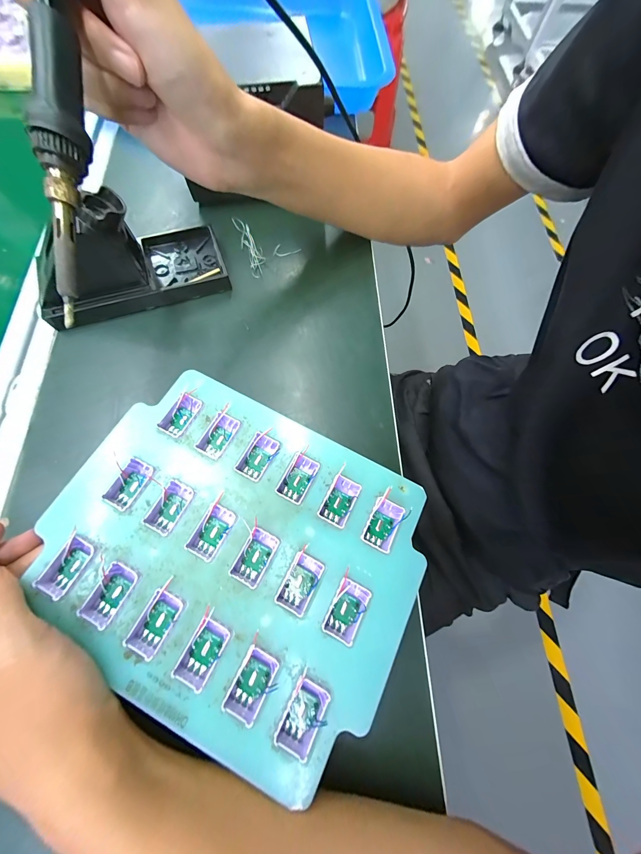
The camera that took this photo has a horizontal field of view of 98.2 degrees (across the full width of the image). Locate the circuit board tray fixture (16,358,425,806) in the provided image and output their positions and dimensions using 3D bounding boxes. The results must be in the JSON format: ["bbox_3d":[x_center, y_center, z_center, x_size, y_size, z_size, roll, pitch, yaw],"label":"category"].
[{"bbox_3d":[-0.054,0.073,0.179,0.221,0.013,0.176,26,72,7],"label":"circuit board tray fixture"}]

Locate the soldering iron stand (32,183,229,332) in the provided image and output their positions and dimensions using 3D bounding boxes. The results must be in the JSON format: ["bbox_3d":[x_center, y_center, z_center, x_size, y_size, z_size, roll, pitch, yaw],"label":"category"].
[{"bbox_3d":[-0.170,-0.148,0.246,0.158,0.060,0.076,-22,74,-11],"label":"soldering iron stand"}]

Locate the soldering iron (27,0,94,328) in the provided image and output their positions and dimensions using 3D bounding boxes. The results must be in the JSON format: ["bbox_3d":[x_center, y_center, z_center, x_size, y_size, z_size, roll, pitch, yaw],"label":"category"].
[{"bbox_3d":[-0.114,-0.157,0.121,0.016,0.015,0.208,7,101,1],"label":"soldering iron"}]

